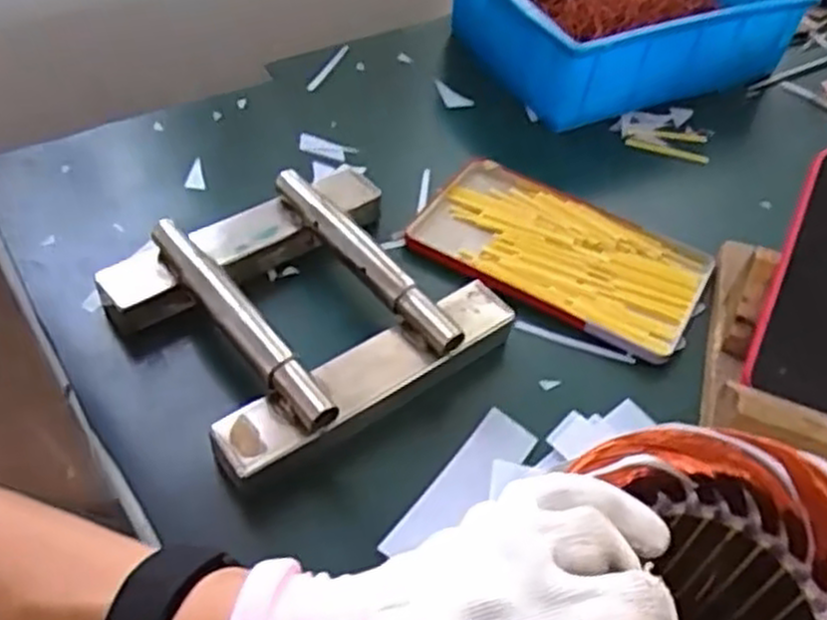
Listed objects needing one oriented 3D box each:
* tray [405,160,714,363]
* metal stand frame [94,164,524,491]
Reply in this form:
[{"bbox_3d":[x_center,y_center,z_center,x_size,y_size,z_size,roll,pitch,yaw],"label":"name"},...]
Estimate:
[{"bbox_3d":[0.106,-0.043,0.566,0.197,0.013,0.127,27,51,18],"label":"tray"},{"bbox_3d":[-0.067,-0.008,0.493,0.196,0.051,0.178,-29,57,-28],"label":"metal stand frame"}]

